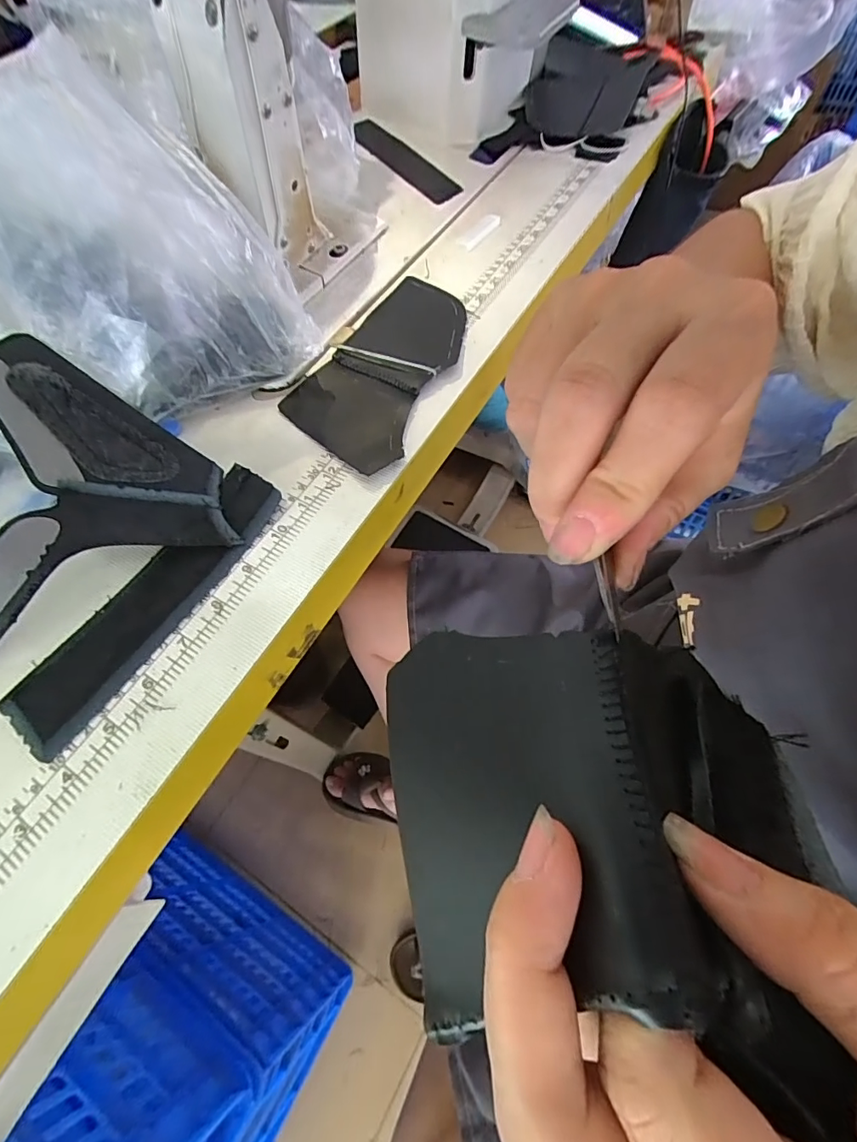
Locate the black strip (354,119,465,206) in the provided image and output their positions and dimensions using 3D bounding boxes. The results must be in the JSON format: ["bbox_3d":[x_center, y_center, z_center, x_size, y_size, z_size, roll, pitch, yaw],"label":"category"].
[{"bbox_3d":[-0.025,-0.405,0.468,0.037,0.008,0.144,-38,75,-9],"label":"black strip"}]

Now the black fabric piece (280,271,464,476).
[{"bbox_3d":[-0.030,-0.150,0.337,0.096,0.011,0.176,24,66,17],"label":"black fabric piece"}]

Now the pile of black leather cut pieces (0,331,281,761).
[{"bbox_3d":[-0.201,-0.024,0.256,0.165,0.020,0.169,36,68,-8],"label":"pile of black leather cut pieces"}]

